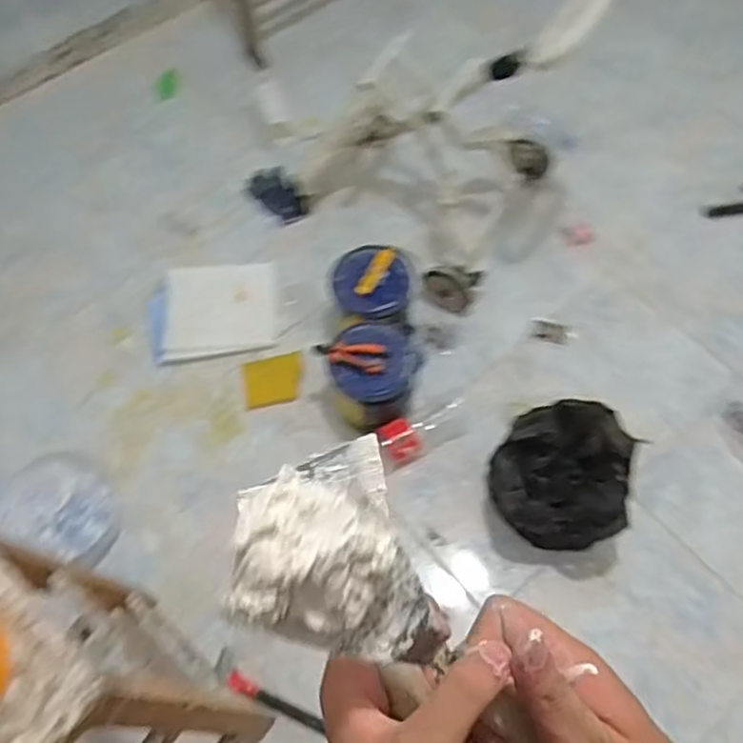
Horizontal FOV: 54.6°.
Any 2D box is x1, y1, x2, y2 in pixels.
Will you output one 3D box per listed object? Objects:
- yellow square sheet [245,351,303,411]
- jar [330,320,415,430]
[{"bbox_3d":[-0.224,0.021,1.646,0.134,0.011,0.110,-11,76,5],"label":"yellow square sheet"},{"bbox_3d":[0.006,0.010,1.542,0.176,0.176,0.188,-1,63,3],"label":"jar"}]

